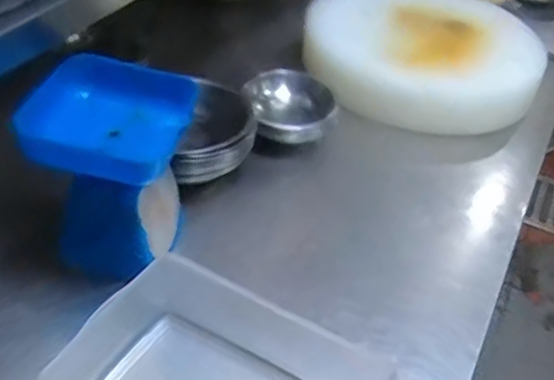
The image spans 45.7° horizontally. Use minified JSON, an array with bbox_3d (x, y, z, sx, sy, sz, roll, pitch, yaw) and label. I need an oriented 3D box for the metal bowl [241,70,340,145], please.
[{"bbox_3d":[0.027,-0.135,1.053,0.139,0.066,0.139,4,41,-3],"label":"metal bowl"}]

